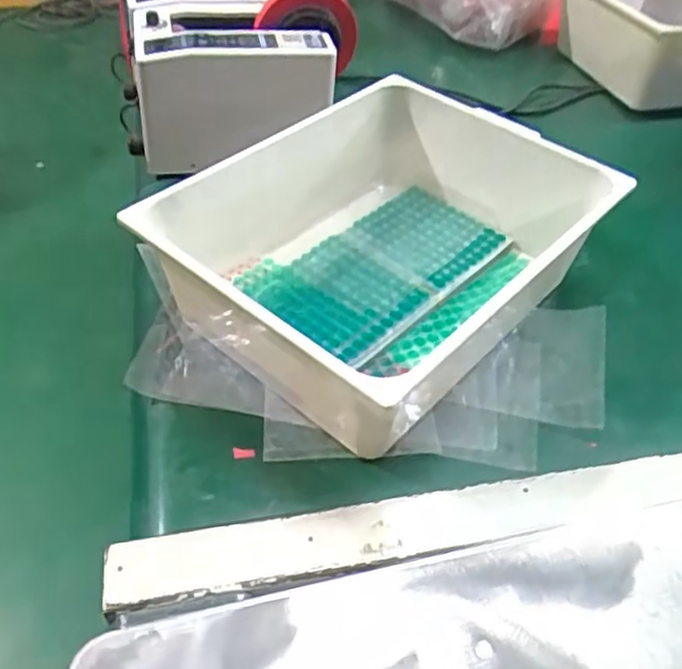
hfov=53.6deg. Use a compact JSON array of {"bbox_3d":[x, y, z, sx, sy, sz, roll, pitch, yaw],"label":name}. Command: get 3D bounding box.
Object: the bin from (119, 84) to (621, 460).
[{"bbox_3d":[0.048,-0.083,0.621,0.279,0.116,0.372,34,54,26],"label":"bin"}]

